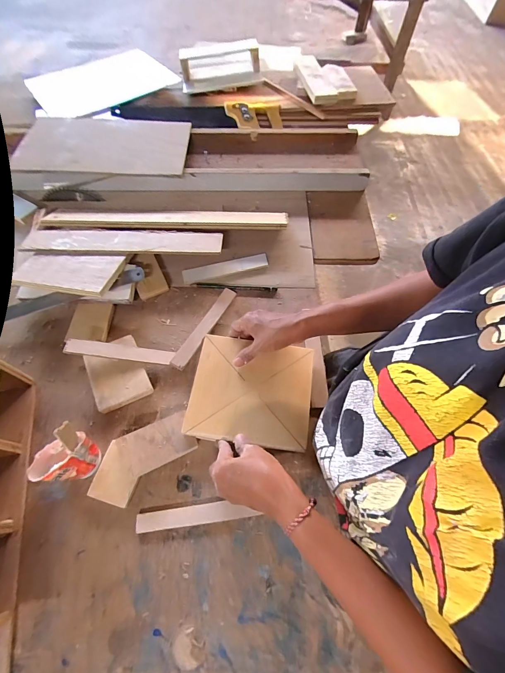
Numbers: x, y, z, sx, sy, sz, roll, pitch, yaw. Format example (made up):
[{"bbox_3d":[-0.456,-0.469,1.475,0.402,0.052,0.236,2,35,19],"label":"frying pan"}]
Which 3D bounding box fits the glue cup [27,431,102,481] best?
[{"bbox_3d":[-0.227,0.153,0.377,0.059,0.068,0.045,-12,62,-7],"label":"glue cup"}]

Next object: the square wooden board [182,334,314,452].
[{"bbox_3d":[-0.001,0.074,0.429,0.165,0.022,0.146,10,63,1],"label":"square wooden board"}]

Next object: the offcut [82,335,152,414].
[{"bbox_3d":[-0.206,0.055,0.464,0.077,0.022,0.106,-25,65,-13],"label":"offcut"}]

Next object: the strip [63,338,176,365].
[{"bbox_3d":[-0.199,0.023,0.459,0.152,0.008,0.024,8,61,-12],"label":"strip"}]

